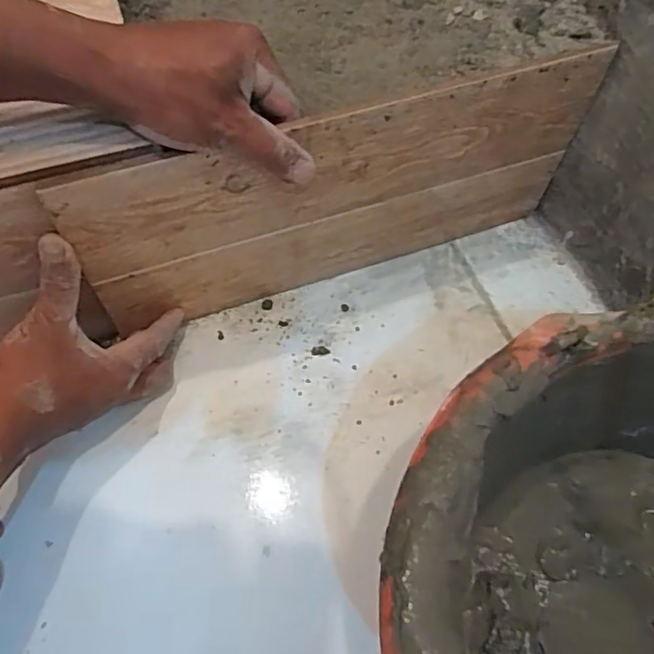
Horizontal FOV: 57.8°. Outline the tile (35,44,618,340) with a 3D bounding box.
[{"bbox_3d":[0.015,-0.092,0.461,0.390,0.188,0.006,-17,62,-13],"label":"tile"}]

